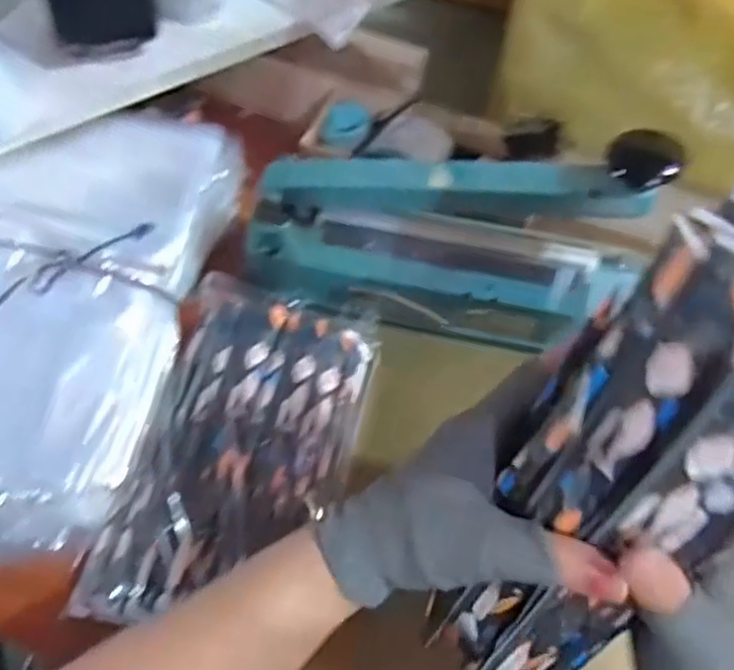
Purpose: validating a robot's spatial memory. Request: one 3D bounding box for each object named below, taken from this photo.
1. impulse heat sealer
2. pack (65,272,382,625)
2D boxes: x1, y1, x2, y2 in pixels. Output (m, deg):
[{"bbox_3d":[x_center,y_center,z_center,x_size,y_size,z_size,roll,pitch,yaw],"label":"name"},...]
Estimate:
[{"bbox_3d":[0.050,-0.078,0.479,0.291,0.160,0.077,9,63,4],"label":"impulse heat sealer"},{"bbox_3d":[-0.091,0.082,0.482,0.151,0.031,0.258,15,63,7],"label":"pack"}]

